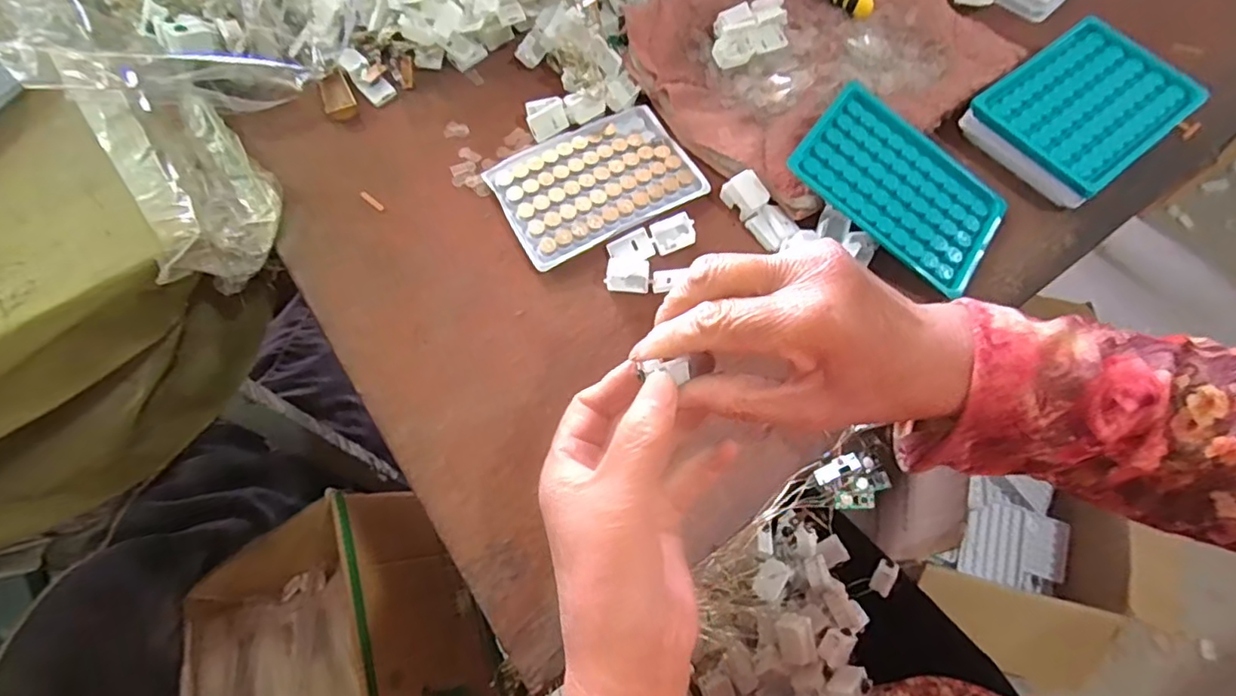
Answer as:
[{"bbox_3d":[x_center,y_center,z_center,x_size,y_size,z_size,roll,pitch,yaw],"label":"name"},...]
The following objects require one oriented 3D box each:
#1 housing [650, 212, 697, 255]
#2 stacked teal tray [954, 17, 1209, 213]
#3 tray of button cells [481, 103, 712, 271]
[{"bbox_3d":[0.036,-0.074,0.383,0.027,0.006,0.021,-19,68,-7],"label":"housing"},{"bbox_3d":[0.310,-0.160,0.399,0.123,0.026,0.094,-35,71,-13],"label":"stacked teal tray"},{"bbox_3d":[-0.016,-0.115,0.403,0.128,0.007,0.092,-27,69,-10],"label":"tray of button cells"}]

